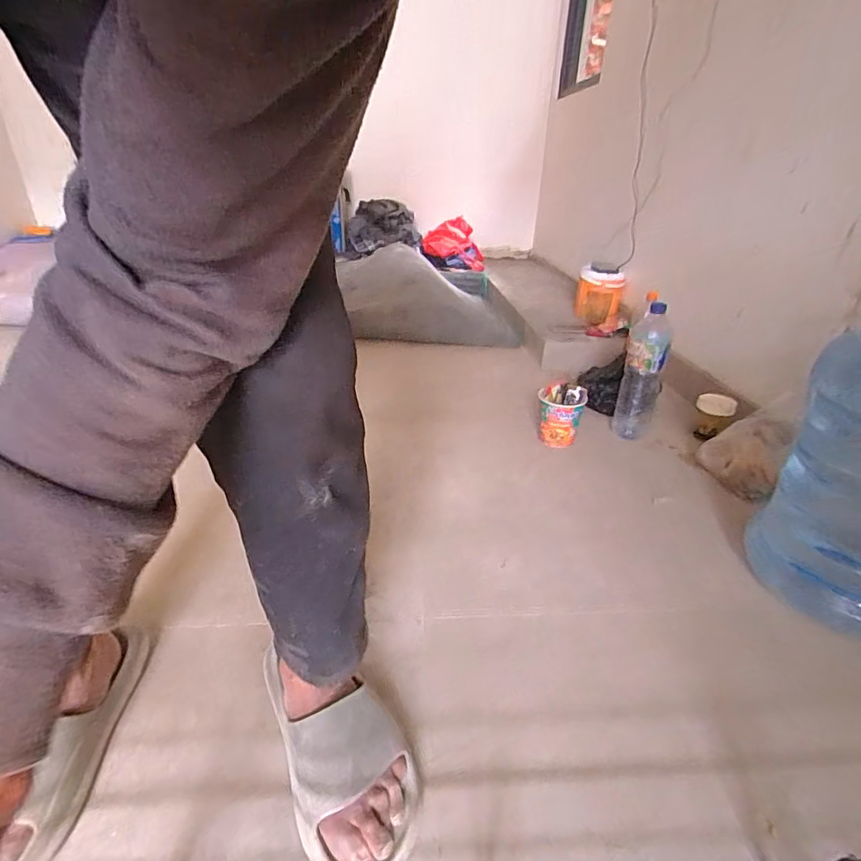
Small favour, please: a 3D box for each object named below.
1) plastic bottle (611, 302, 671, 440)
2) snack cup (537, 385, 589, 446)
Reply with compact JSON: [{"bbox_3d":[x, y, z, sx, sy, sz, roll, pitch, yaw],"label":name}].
[{"bbox_3d":[0.483,-0.124,1.119,0.092,0.296,0.100,15,31,23],"label":"plastic bottle"},{"bbox_3d":[0.295,-0.034,1.126,0.099,0.125,0.095,2,28,-1],"label":"snack cup"}]

